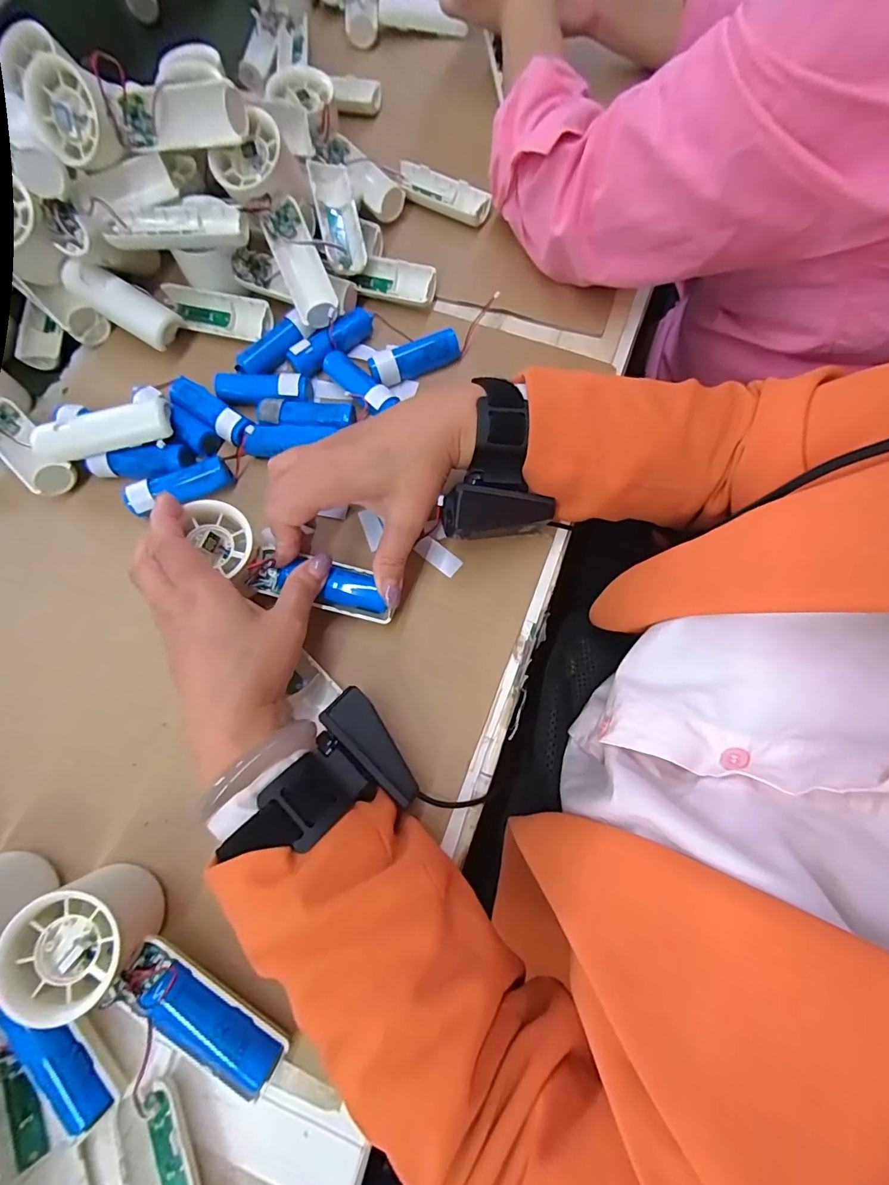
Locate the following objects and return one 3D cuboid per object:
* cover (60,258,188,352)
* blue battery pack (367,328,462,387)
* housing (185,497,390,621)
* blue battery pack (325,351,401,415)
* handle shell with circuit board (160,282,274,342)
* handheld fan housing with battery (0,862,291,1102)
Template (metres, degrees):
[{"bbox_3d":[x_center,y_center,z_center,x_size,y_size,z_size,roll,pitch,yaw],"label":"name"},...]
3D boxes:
[{"bbox_3d":[-0.257,-0.228,0.382,0.087,0.030,0.031,29,76,-8],"label":"cover"},{"bbox_3d":[-0.024,-0.186,0.381,0.073,0.025,0.021,-26,75,-6],"label":"blue battery pack"},{"bbox_3d":[-0.101,-0.015,0.314,0.140,0.022,0.039,25,75,-4],"label":"housing"},{"bbox_3d":[-0.066,-0.161,0.373,0.021,0.021,0.068,-42,77,-10],"label":"blue battery pack"},{"bbox_3d":[-0.190,-0.232,0.396,0.098,0.017,0.033,16,75,6],"label":"handle shell with circuit board"},{"bbox_3d":[-0.148,0.202,0.251,0.143,0.056,0.056,23,76,8],"label":"handheld fan housing with battery"}]

